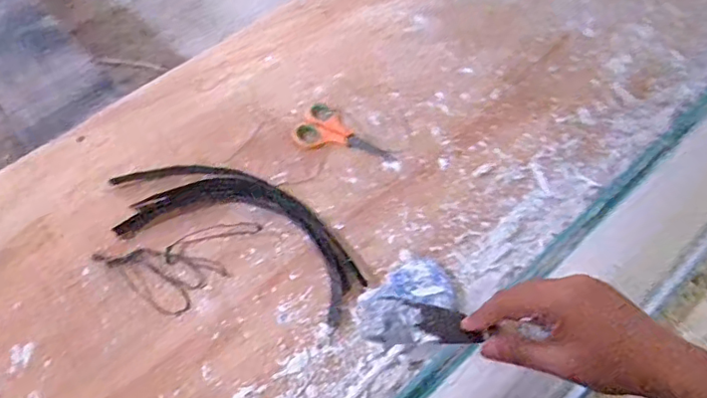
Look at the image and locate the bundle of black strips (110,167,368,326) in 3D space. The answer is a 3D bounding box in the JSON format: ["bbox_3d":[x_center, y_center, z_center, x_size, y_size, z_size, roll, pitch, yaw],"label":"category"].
[{"bbox_3d":[-0.121,0.027,0.598,0.282,0.014,0.115,19,62,9],"label":"bundle of black strips"}]

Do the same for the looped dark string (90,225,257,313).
[{"bbox_3d":[-0.173,0.073,0.575,0.164,0.004,0.084,-15,63,-10],"label":"looped dark string"}]

